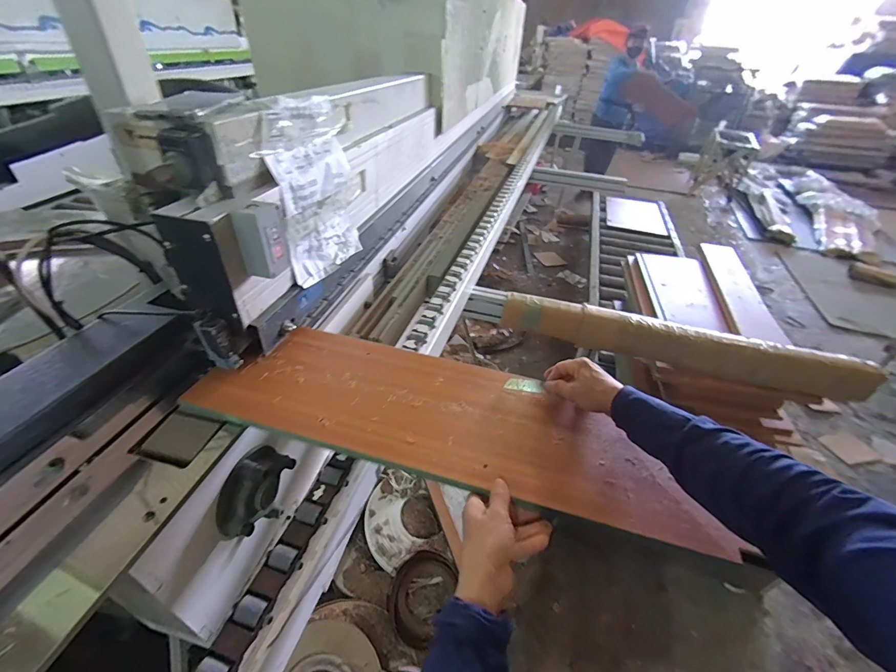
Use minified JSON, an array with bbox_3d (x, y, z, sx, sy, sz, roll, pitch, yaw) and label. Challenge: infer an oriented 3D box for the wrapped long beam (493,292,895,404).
[{"bbox_3d":[0.551,0.028,0.962,0.819,0.133,0.061,12,39,11],"label":"wrapped long beam"}]

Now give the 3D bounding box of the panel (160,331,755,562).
[{"bbox_3d":[-0.007,0.108,0.531,0.661,0.022,0.198,14,39,13],"label":"panel"}]

